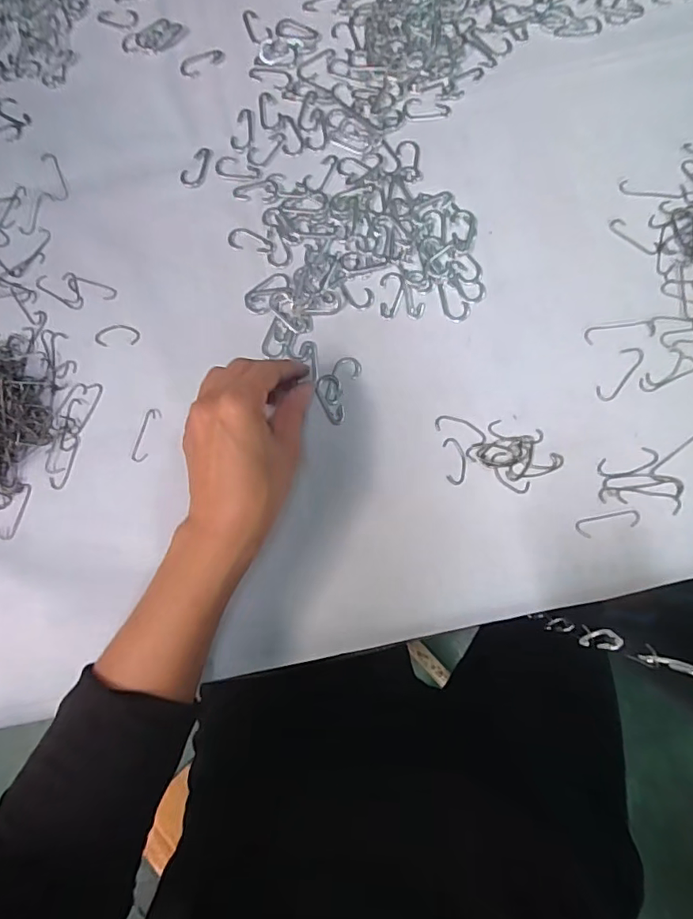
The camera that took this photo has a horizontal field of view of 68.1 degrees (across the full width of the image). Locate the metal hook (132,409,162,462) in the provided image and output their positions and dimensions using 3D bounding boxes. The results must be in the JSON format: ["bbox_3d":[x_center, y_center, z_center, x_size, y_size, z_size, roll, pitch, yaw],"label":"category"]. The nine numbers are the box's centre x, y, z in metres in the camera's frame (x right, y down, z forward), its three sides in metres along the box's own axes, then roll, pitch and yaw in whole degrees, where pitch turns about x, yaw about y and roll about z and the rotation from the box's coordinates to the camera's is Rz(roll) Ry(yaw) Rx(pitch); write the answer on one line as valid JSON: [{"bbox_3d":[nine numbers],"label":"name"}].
[{"bbox_3d":[-0.146,-0.018,0.371,0.011,0.004,0.040,16,82,6],"label":"metal hook"}]

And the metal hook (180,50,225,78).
[{"bbox_3d":[-0.119,-0.329,0.423,0.037,0.004,0.019,-24,80,0],"label":"metal hook"}]

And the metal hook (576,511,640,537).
[{"bbox_3d":[0.173,0.042,0.339,0.042,0.004,0.013,-15,80,1],"label":"metal hook"}]

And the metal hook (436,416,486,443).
[{"bbox_3d":[0.080,-0.022,0.357,0.036,0.004,0.013,17,82,6],"label":"metal hook"}]

